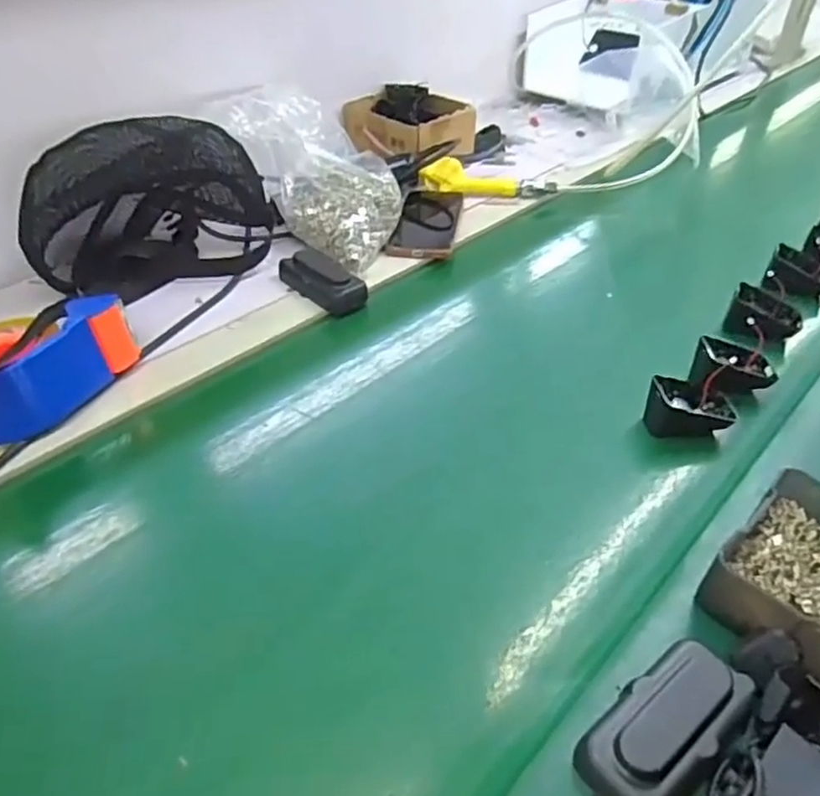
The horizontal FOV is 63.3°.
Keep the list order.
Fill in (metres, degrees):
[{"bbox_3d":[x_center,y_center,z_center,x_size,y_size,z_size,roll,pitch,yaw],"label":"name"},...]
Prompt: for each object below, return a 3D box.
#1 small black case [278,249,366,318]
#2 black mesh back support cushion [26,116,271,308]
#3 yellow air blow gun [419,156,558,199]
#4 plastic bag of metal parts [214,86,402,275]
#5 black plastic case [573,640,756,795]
[{"bbox_3d":[-0.095,-0.125,0.700,0.047,0.032,0.094,-30,49,-32],"label":"small black case"},{"bbox_3d":[-0.289,-0.219,0.709,0.234,0.161,0.114,-20,44,-24],"label":"black mesh back support cushion"},{"bbox_3d":[0.102,-0.288,0.890,0.179,0.039,0.056,10,40,11],"label":"yellow air blow gun"},{"bbox_3d":[-0.101,-0.258,0.770,0.174,0.150,0.169,11,41,12],"label":"plastic bag of metal parts"},{"bbox_3d":[0.136,0.174,0.350,0.101,0.029,0.051,-26,47,-29],"label":"black plastic case"}]

